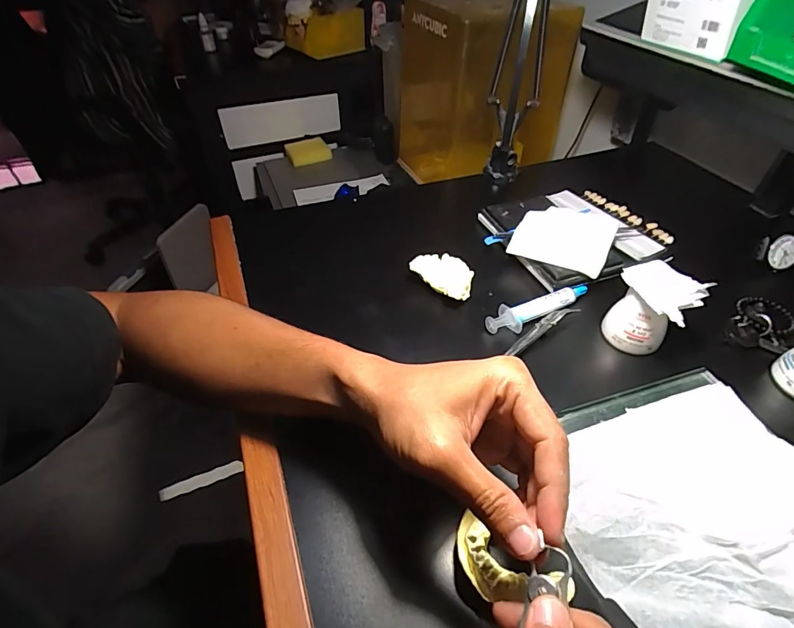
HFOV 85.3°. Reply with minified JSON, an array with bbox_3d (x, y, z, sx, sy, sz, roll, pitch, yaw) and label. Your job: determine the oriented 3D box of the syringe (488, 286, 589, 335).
[{"bbox_3d":[0.134,-0.007,0.415,0.120,0.018,0.027,-25,50,-22],"label":"syringe"}]

